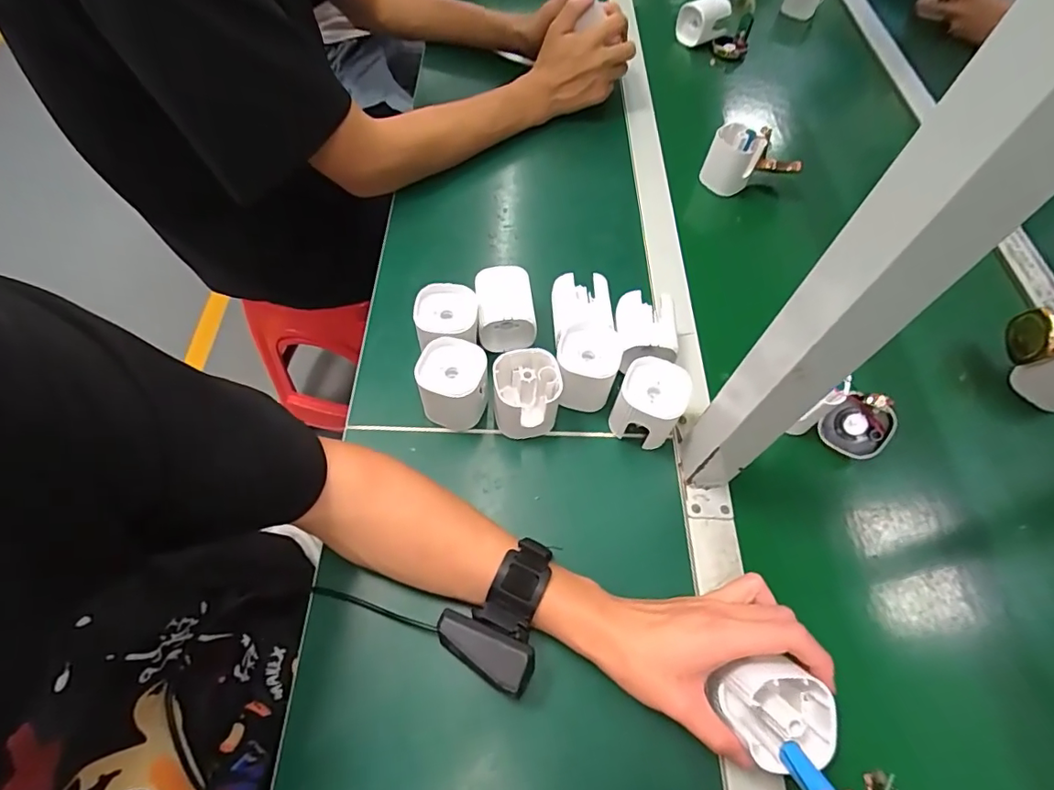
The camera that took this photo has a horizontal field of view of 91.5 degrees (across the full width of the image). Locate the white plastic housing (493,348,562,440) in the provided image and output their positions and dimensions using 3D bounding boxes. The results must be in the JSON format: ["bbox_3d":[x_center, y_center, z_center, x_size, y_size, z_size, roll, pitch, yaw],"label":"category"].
[{"bbox_3d":[-0.001,-0.002,0.448,0.055,0.070,0.058,1,62,-3],"label":"white plastic housing"}]

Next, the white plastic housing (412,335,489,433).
[{"bbox_3d":[-0.065,-0.008,0.451,0.057,0.067,0.054,1,62,-3],"label":"white plastic housing"}]

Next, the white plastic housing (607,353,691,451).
[{"bbox_3d":[0.105,0.008,0.449,0.052,0.069,0.055,20,63,7],"label":"white plastic housing"}]

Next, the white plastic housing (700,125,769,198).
[{"bbox_3d":[0.249,-0.289,0.632,0.054,0.080,0.045,30,64,12],"label":"white plastic housing"}]

